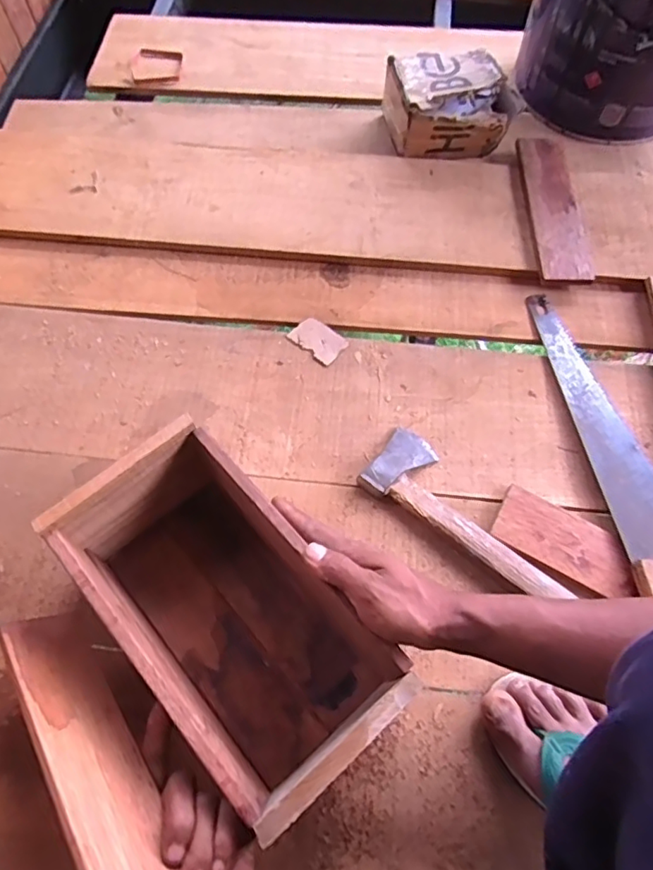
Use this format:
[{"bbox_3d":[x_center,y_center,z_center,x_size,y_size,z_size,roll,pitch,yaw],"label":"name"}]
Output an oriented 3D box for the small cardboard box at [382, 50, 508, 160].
[{"bbox_3d":[0.172,-0.469,0.795,0.169,0.090,0.128,-3,67,-1],"label":"small cardboard box"}]

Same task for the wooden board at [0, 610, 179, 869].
[{"bbox_3d":[-0.172,0.235,0.412,0.256,0.065,0.007,44,112,35],"label":"wooden board"}]

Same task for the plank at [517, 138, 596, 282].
[{"bbox_3d":[0.307,-0.311,0.763,0.066,0.018,0.253,-2,67,0],"label":"plank"}]

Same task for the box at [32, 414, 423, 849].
[{"bbox_3d":[-0.082,0.147,0.479,0.148,0.133,0.288,-39,72,-15],"label":"box"}]

